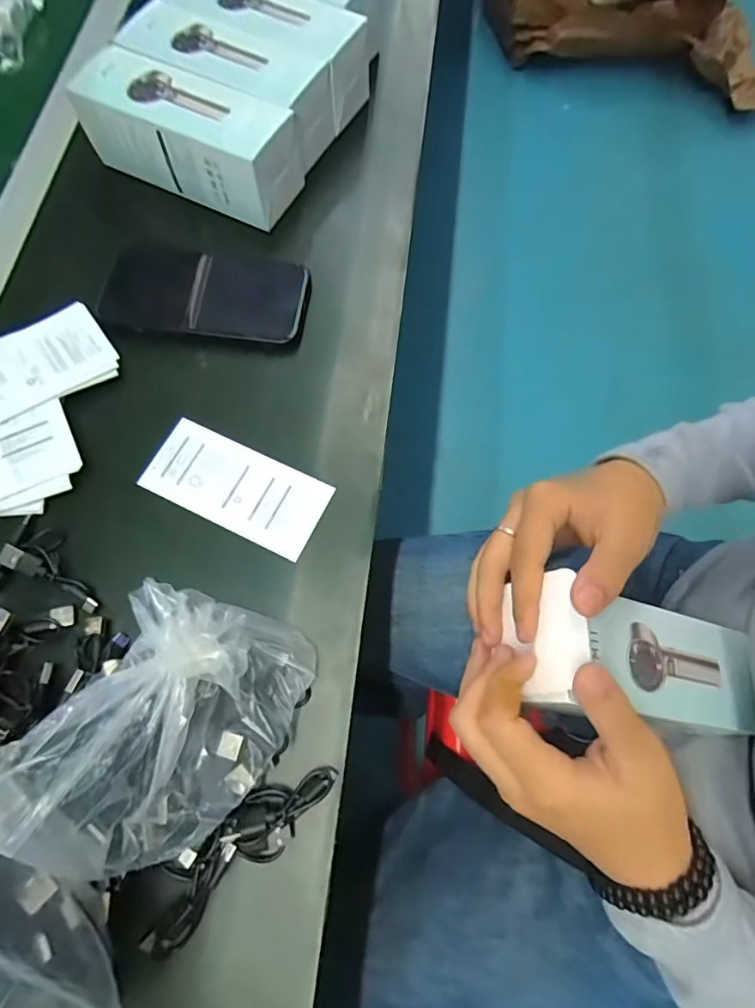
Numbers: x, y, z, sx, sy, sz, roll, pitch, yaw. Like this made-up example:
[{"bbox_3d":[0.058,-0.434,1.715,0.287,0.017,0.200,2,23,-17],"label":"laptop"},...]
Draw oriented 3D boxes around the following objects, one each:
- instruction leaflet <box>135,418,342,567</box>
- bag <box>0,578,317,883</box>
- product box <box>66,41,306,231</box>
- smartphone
[{"bbox_3d":[-0.093,-0.012,0.332,0.118,0.004,0.055,25,73,9],"label":"instruction leaflet"},{"bbox_3d":[-0.100,0.107,0.245,0.096,0.087,0.132,32,74,10],"label":"bag"},{"bbox_3d":[-0.144,-0.287,0.392,0.165,0.058,0.060,25,73,9],"label":"product box"},{"bbox_3d":[-0.126,-0.157,0.374,0.148,0.013,0.072,6,71,2],"label":"smartphone"}]

